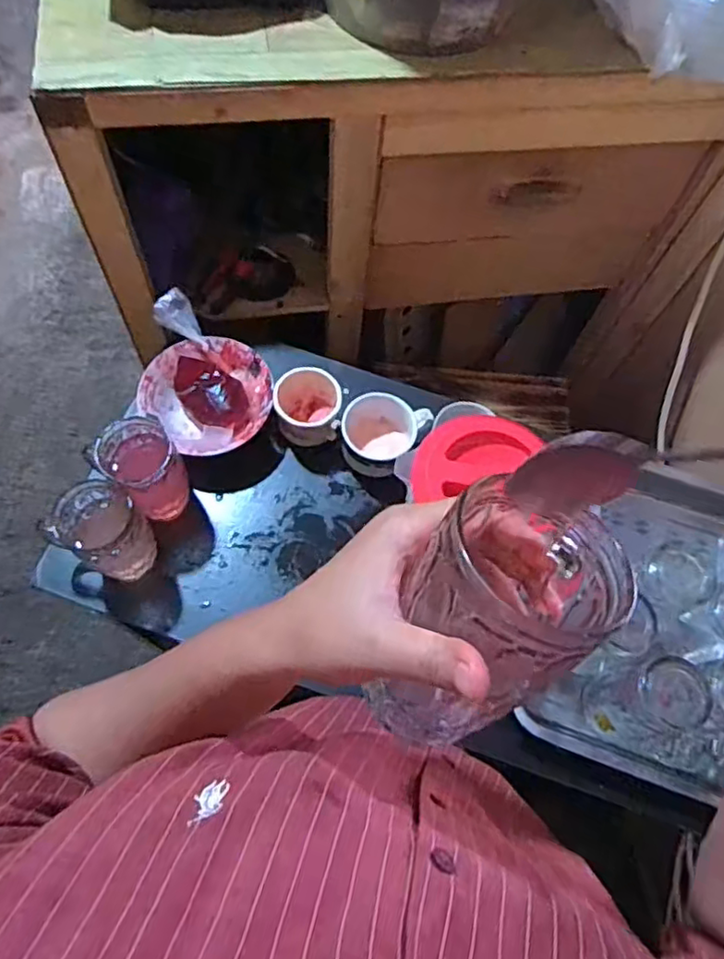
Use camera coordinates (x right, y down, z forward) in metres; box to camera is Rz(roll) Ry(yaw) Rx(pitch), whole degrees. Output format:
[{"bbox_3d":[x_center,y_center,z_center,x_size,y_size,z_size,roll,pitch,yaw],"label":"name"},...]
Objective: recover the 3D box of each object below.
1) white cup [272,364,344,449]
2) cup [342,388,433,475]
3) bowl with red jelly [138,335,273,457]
[{"bbox_3d":[-0.066,-0.086,0.750,0.079,0.069,0.096,-19,69,-10],"label":"white cup"},{"bbox_3d":[0.024,-0.050,0.744,0.089,0.083,0.086,1,67,-2],"label":"cup"},{"bbox_3d":[-0.179,-0.098,0.753,0.138,0.055,0.145,1,67,-2],"label":"bowl with red jelly"}]

